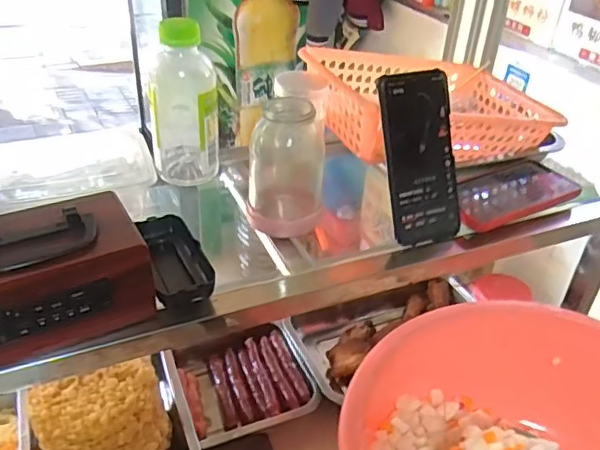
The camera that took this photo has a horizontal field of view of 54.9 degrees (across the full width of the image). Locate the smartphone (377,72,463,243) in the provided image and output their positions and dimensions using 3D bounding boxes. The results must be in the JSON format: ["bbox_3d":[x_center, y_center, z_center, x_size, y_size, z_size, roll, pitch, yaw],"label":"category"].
[{"bbox_3d":[0.119,-0.063,0.563,0.077,0.168,0.011,-16,13,-24],"label":"smartphone"}]

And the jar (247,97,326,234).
[{"bbox_3d":[-0.012,-0.063,0.568,0.074,0.125,0.071,2,36,-1],"label":"jar"}]

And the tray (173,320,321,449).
[{"bbox_3d":[-0.080,0.220,0.823,0.183,0.047,0.189,-12,38,-20],"label":"tray"}]

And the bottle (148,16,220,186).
[{"bbox_3d":[-0.120,-0.136,0.629,0.067,0.171,0.081,1,36,-3],"label":"bottle"}]

